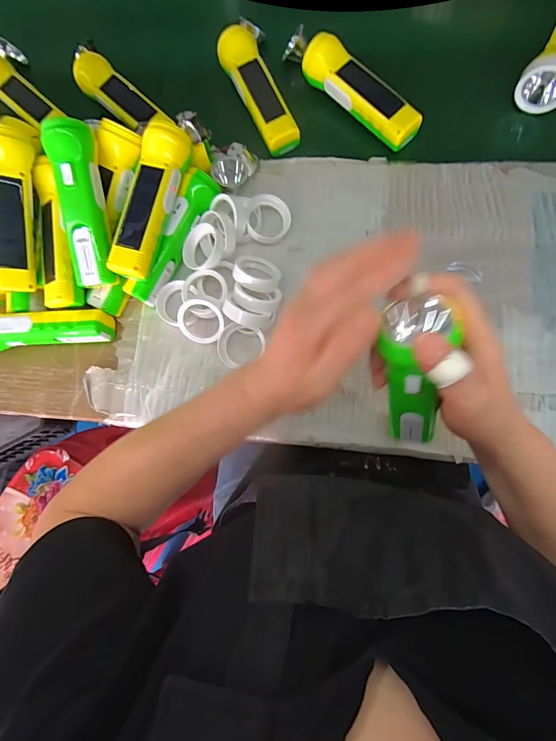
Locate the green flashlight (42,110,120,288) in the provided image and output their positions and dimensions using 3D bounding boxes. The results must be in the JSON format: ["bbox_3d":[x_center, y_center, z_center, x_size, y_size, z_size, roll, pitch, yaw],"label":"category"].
[{"bbox_3d":[-0.206,-0.173,0.379,0.045,0.033,0.161,-3,103,7],"label":"green flashlight"}]

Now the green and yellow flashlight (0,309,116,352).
[{"bbox_3d":[-0.278,-0.047,0.419,0.159,0.046,0.048,1,84,9],"label":"green and yellow flashlight"}]

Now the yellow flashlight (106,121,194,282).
[{"bbox_3d":[-0.136,-0.177,0.375,0.044,0.042,0.155,19,83,11],"label":"yellow flashlight"}]

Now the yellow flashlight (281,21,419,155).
[{"bbox_3d":[0.081,-0.332,0.414,0.188,0.036,0.037,43,88,12],"label":"yellow flashlight"}]

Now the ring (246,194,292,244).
[{"bbox_3d":[-0.011,-0.176,0.418,0.053,0.010,0.052,-4,110,-12],"label":"ring"}]

